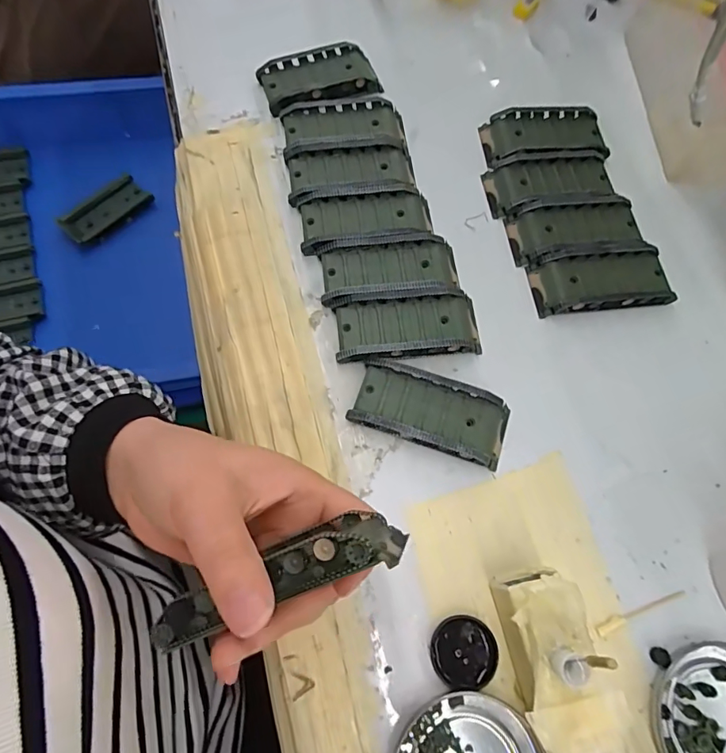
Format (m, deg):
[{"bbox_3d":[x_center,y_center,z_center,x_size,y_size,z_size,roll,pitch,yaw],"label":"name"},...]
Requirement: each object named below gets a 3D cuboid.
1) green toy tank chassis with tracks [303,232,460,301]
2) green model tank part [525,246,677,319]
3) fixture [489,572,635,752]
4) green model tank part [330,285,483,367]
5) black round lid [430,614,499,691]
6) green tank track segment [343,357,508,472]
[{"bbox_3d":[0.016,-0.076,0.328,0.101,0.016,0.044,-5,70,-5],"label":"green toy tank chassis with tracks"},{"bbox_3d":[0.172,-0.069,0.335,0.097,0.019,0.043,-6,70,-6],"label":"green model tank part"},{"bbox_3d":[0.096,0.145,0.240,0.047,0.046,0.083,-14,71,-9],"label":"fixture"},{"bbox_3d":[0.030,-0.035,0.314,0.094,0.018,0.046,-5,70,-6],"label":"green model tank part"},{"bbox_3d":[0.055,0.150,0.256,0.035,0.008,0.034,1,70,-3],"label":"black round lid"},{"bbox_3d":[0.044,0.022,0.296,0.096,0.019,0.045,18,70,3],"label":"green tank track segment"}]

